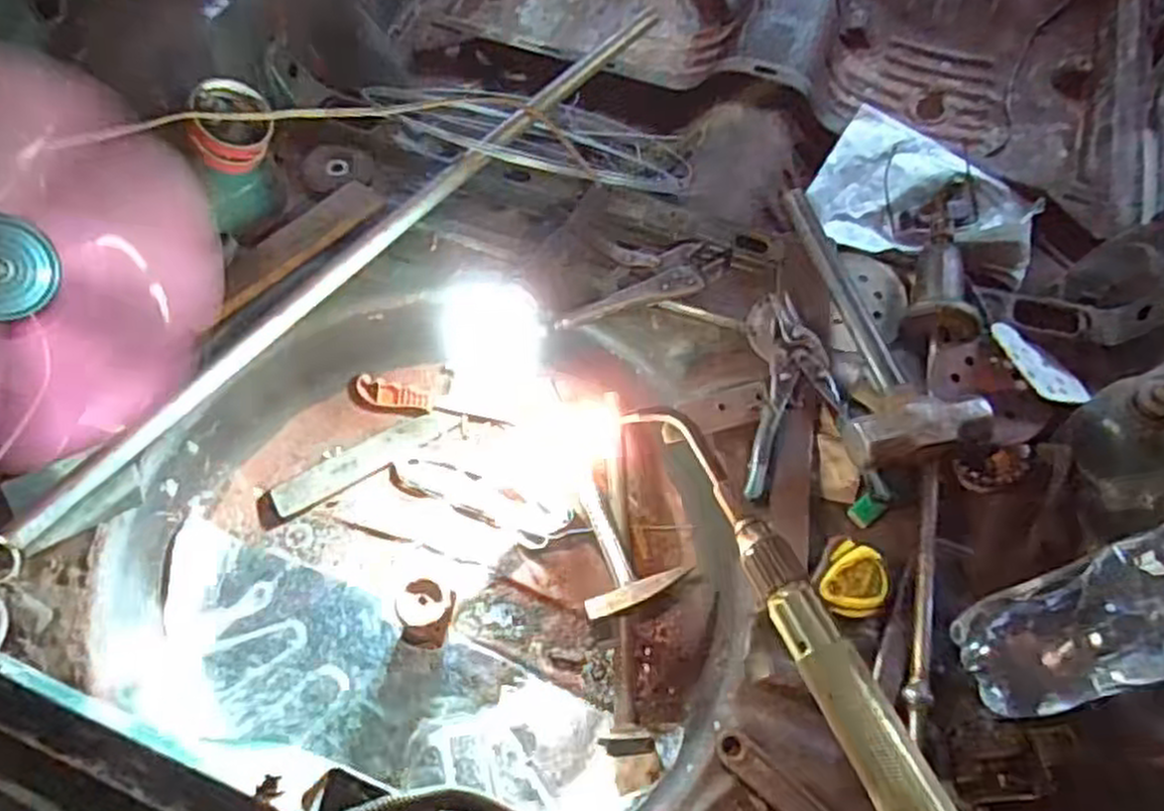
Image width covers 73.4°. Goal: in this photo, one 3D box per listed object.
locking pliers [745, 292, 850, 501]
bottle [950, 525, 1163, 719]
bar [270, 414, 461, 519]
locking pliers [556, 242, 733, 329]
[{"bbox_3d":[0.212,-0.015,0.775,0.087,0.023,0.230,7,65,4],"label":"locking pliers"},{"bbox_3d":[0.469,0.148,0.611,0.332,0.075,0.105,-29,65,17],"label":"bottle"},{"bbox_3d":[-0.256,0.062,0.931,0.226,0.013,0.040,-27,72,-15],"label":"bar"},{"bbox_3d":[0.064,-0.149,0.879,0.204,0.022,0.091,-17,66,-7],"label":"locking pliers"}]

